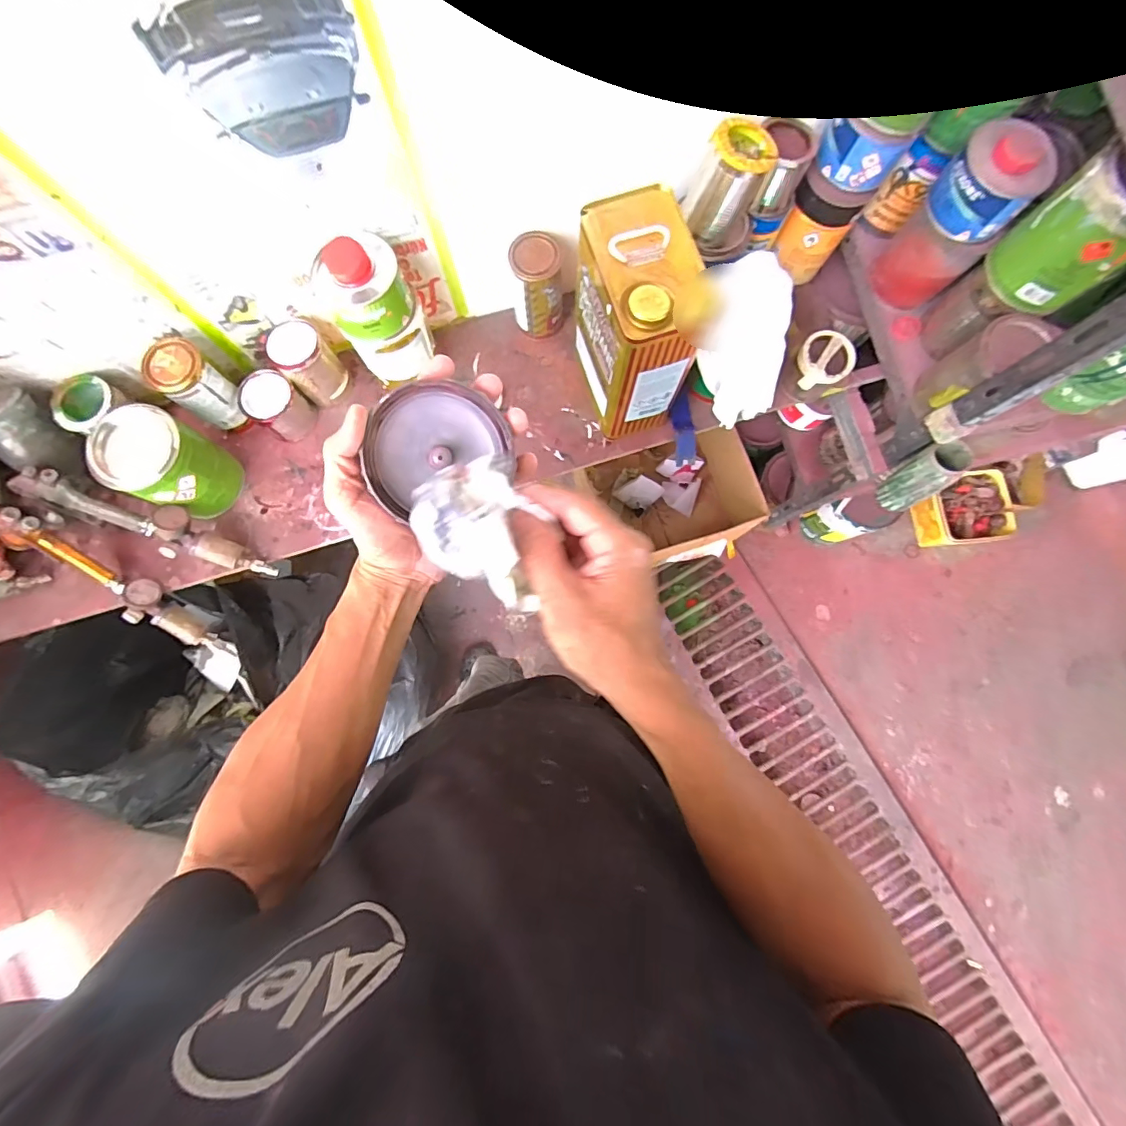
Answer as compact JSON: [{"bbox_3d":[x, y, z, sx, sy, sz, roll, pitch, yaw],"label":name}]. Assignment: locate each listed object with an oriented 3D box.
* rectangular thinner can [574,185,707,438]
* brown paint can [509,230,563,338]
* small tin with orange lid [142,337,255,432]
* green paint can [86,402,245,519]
[{"bbox_3d":[0.087,-0.290,0.621,0.120,0.233,0.169,-9,80,-3],"label":"rectangular thinner can"},{"bbox_3d":[-0.035,-0.386,0.698,0.068,0.128,0.067,0,80,-1],"label":"brown paint can"},{"bbox_3d":[-0.484,-0.232,0.671,0.070,0.130,0.066,0,80,-1],"label":"small tin with orange lid"},{"bbox_3d":[-0.516,-0.128,0.649,0.099,0.124,0.103,0,80,-1],"label":"green paint can"}]

